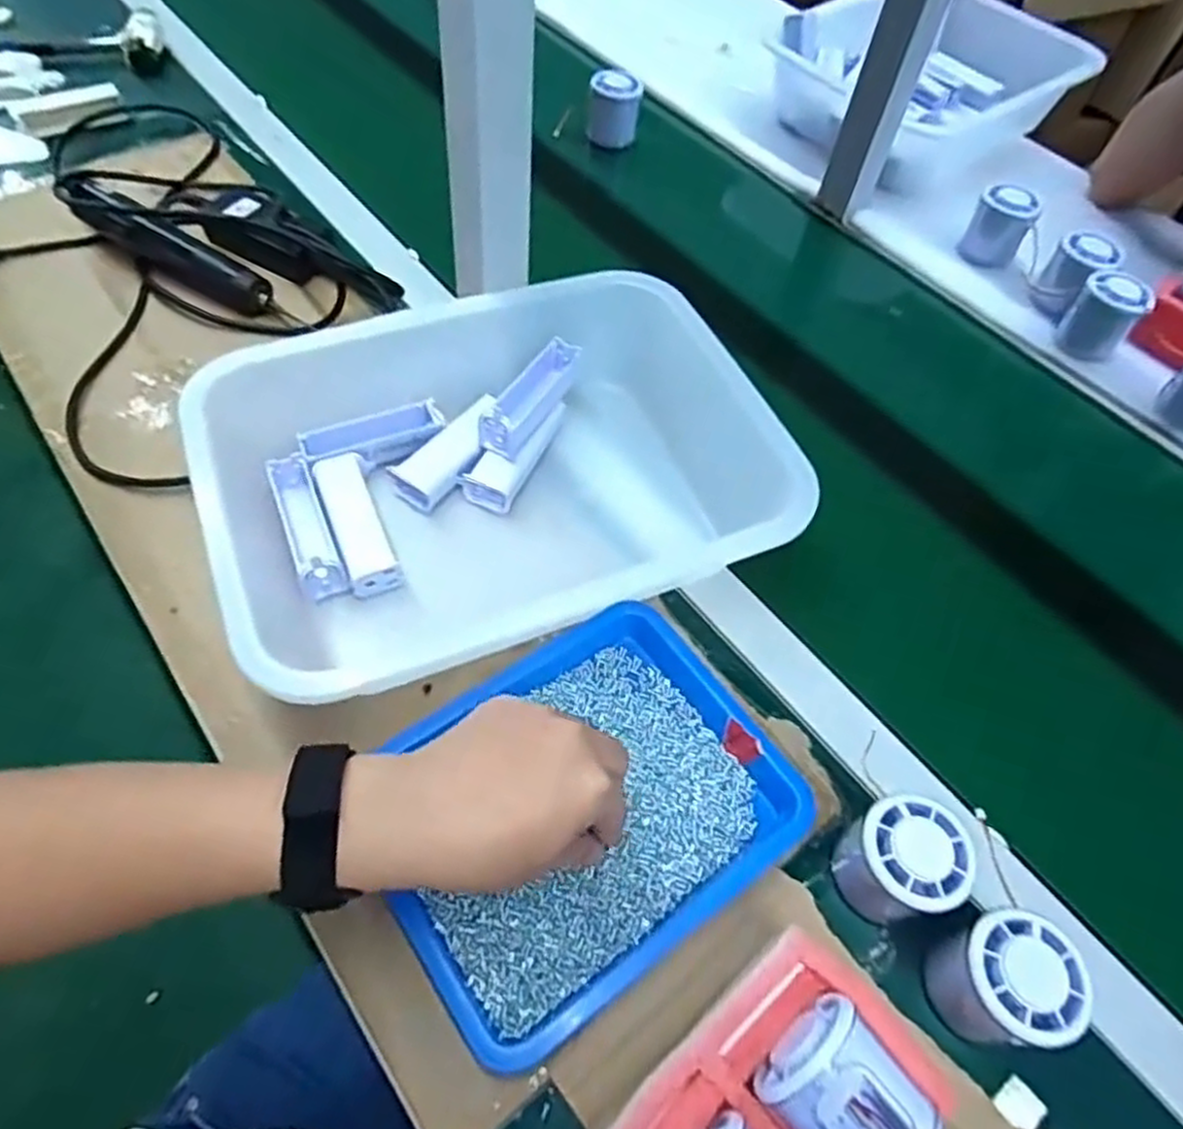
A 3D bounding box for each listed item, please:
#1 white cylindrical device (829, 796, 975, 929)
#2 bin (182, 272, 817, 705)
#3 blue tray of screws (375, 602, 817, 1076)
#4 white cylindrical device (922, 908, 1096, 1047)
[{"bbox_3d":[0.166,0.158,0.410,0.057,0.052,0.055,3,57,-4],"label":"white cylindrical device"},{"bbox_3d":[-0.067,-0.066,0.522,0.350,0.105,0.233,-14,60,-15],"label":"bin"},{"bbox_3d":[-0.005,0.132,0.430,0.222,0.026,0.183,-32,66,-20],"label":"blue tray of screws"},{"bbox_3d":[0.206,0.208,0.383,0.055,0.059,0.054,3,57,-4],"label":"white cylindrical device"}]

